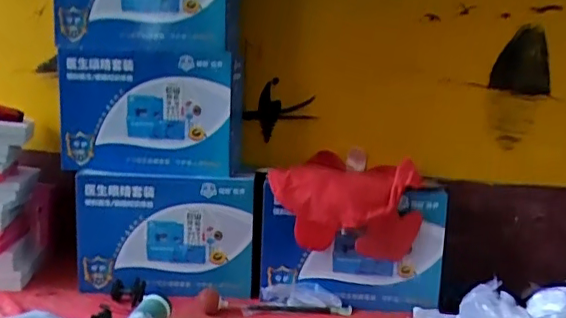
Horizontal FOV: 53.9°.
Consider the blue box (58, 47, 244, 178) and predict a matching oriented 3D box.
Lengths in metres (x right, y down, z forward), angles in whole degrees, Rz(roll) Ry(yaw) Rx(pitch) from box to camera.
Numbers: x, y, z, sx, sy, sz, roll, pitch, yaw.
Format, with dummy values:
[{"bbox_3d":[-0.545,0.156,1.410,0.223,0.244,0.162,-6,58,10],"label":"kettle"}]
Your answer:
[{"bbox_3d":[-0.337,-0.119,1.425,0.461,0.295,0.126,5,9,12],"label":"blue box"}]

